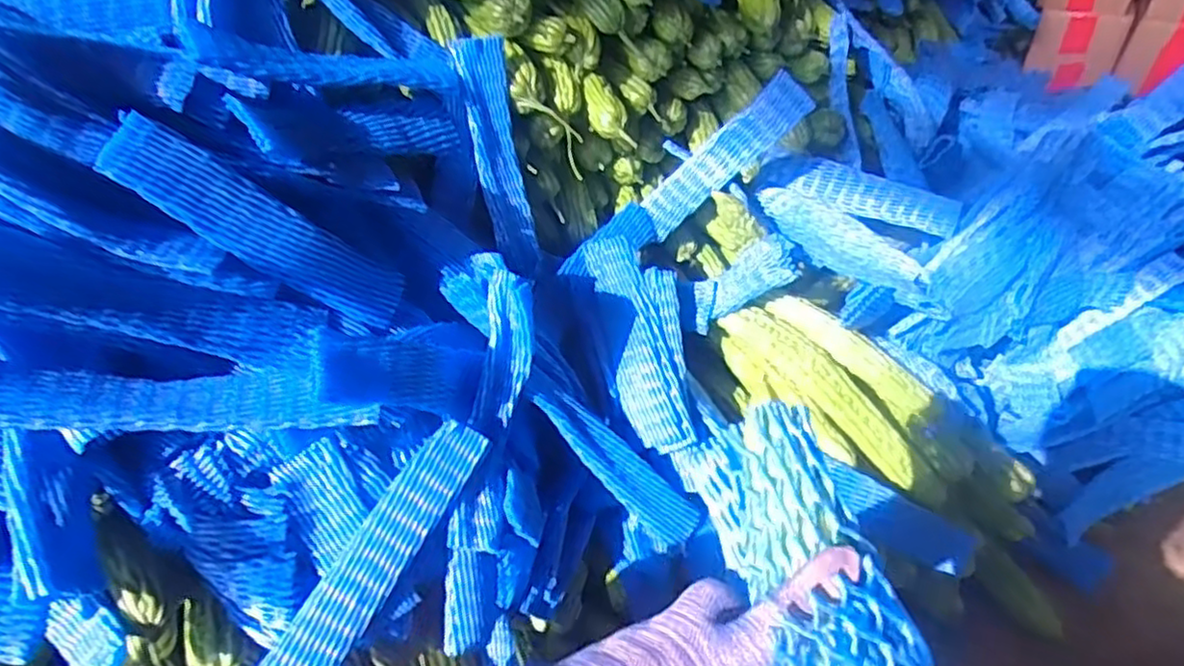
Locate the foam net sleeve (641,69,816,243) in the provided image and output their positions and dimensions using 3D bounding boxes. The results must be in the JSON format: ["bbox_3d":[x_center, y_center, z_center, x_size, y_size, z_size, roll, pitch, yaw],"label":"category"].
[{"bbox_3d":[0.155,-0.207,0.837,0.234,0.057,0.024,-41,33,24],"label":"foam net sleeve"}]

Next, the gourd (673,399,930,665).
[{"bbox_3d":[0.096,0.114,0.318,0.069,0.057,0.160,-10,55,-8],"label":"gourd"}]

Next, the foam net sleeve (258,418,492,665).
[{"bbox_3d":[-0.168,0.176,0.550,0.239,0.051,0.015,-56,17,-21],"label":"foam net sleeve"}]

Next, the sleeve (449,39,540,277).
[{"bbox_3d":[-0.102,-0.191,0.772,0.056,0.250,0.042,-13,10,-12],"label":"sleeve"}]

